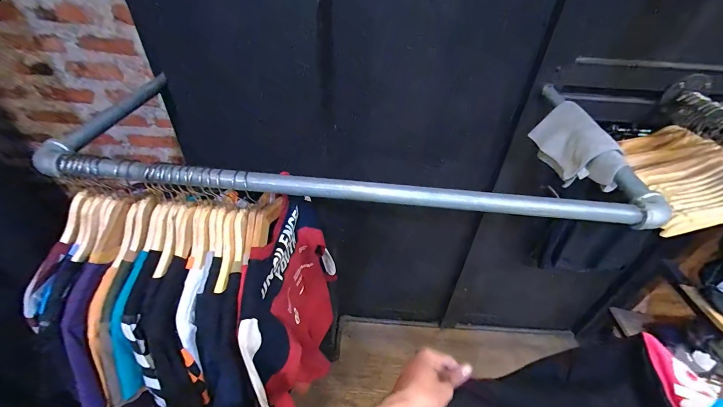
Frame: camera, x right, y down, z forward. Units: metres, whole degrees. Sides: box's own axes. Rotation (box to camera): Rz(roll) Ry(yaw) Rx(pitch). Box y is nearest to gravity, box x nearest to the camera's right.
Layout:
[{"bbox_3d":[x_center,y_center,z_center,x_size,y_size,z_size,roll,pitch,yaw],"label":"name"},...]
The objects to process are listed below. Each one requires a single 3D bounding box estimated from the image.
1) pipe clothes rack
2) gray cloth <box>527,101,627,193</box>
[{"bbox_3d":[-0.018,-0.141,0.605,0.940,0.062,0.402,5,41,2],"label":"pipe clothes rack"},{"bbox_3d":[0.432,-0.108,0.640,0.061,0.105,0.233,-2,41,-6],"label":"gray cloth"}]

